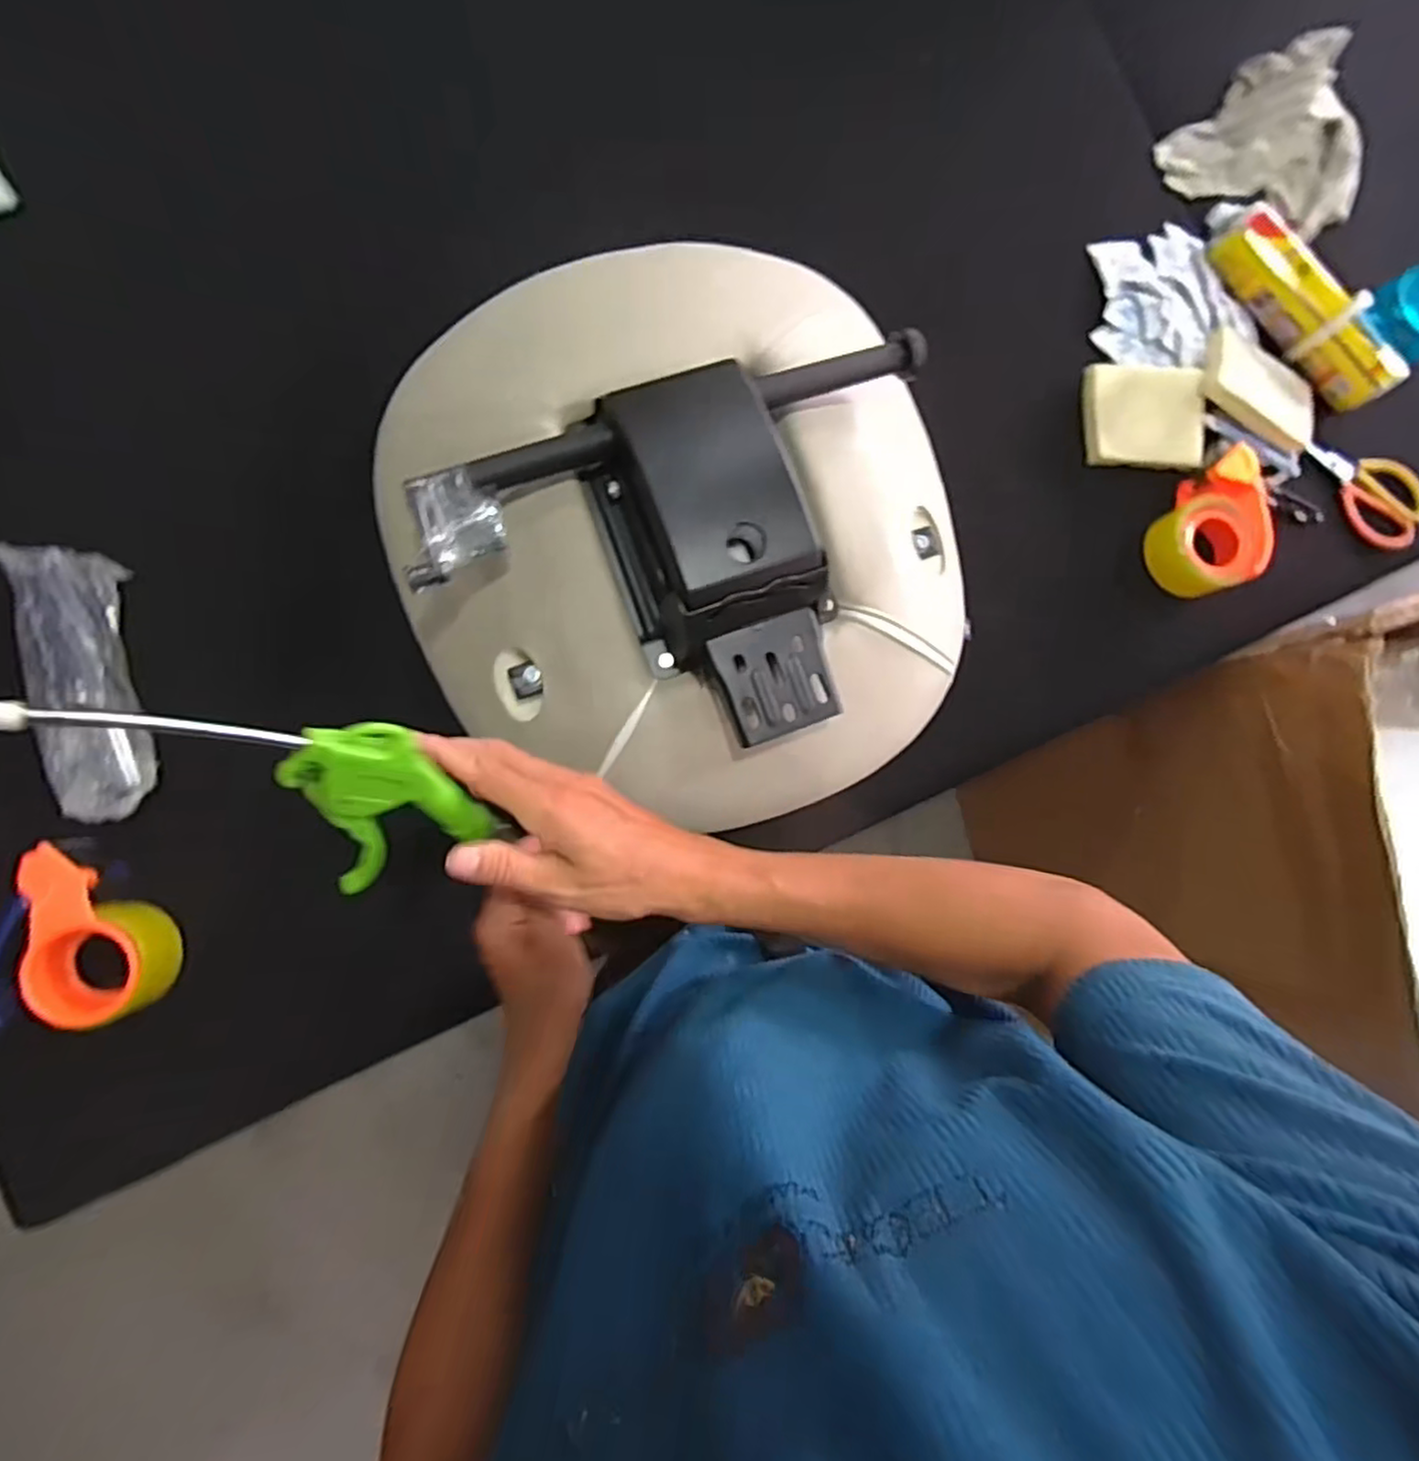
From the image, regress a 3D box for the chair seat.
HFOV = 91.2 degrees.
[{"bbox_3d":[-0.020,-0.196,0.611,0.496,0.210,0.524,1,84,-7],"label":"chair seat"}]

